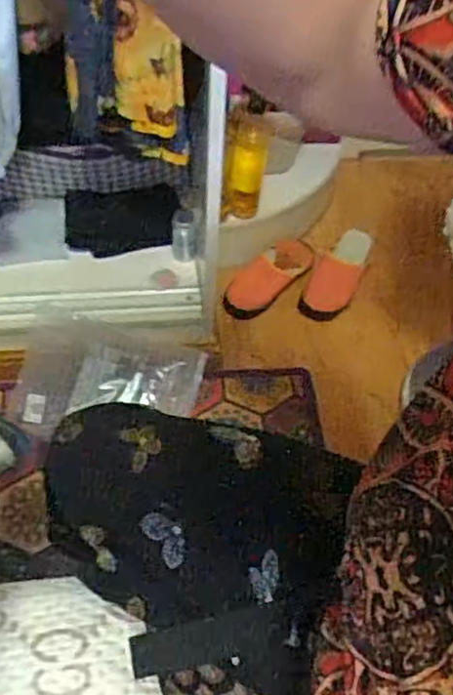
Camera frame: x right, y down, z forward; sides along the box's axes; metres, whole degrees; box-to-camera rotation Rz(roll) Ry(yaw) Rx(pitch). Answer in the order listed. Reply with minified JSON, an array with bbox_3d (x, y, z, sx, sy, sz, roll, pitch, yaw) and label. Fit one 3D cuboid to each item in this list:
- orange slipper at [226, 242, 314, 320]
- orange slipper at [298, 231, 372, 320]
[{"bbox_3d":[0.086,-0.141,1.367,0.081,0.052,0.242,37,61,22],"label":"orange slipper"},{"bbox_3d":[0.224,-0.149,1.375,0.099,0.047,0.229,19,56,11],"label":"orange slipper"}]

